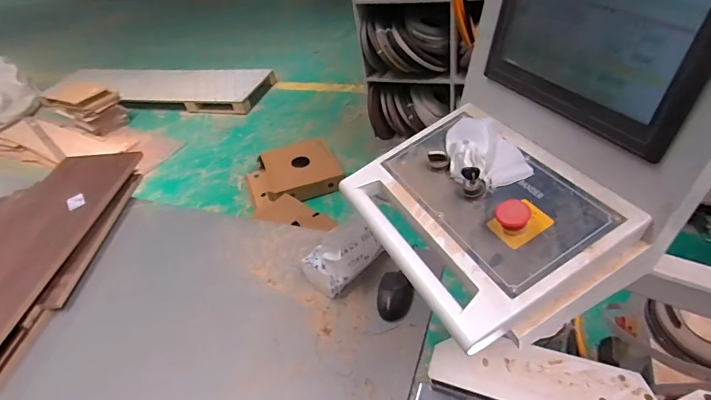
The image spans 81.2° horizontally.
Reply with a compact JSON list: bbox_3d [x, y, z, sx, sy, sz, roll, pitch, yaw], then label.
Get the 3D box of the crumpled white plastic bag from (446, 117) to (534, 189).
[{"bbox_3d":[0.177,-0.076,0.588,0.095,0.044,0.139,-11,41,0],"label":"crumpled white plastic bag"}]

